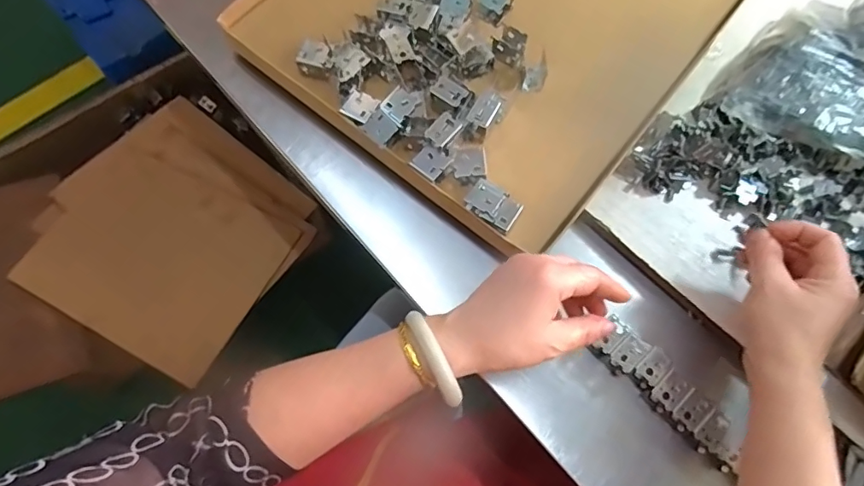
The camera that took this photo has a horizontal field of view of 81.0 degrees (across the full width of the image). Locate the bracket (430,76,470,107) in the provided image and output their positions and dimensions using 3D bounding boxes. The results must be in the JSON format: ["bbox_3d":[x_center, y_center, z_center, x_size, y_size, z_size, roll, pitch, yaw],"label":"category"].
[{"bbox_3d":[0.019,-0.151,0.500,0.037,0.007,0.026,32,72,11],"label":"bracket"}]

